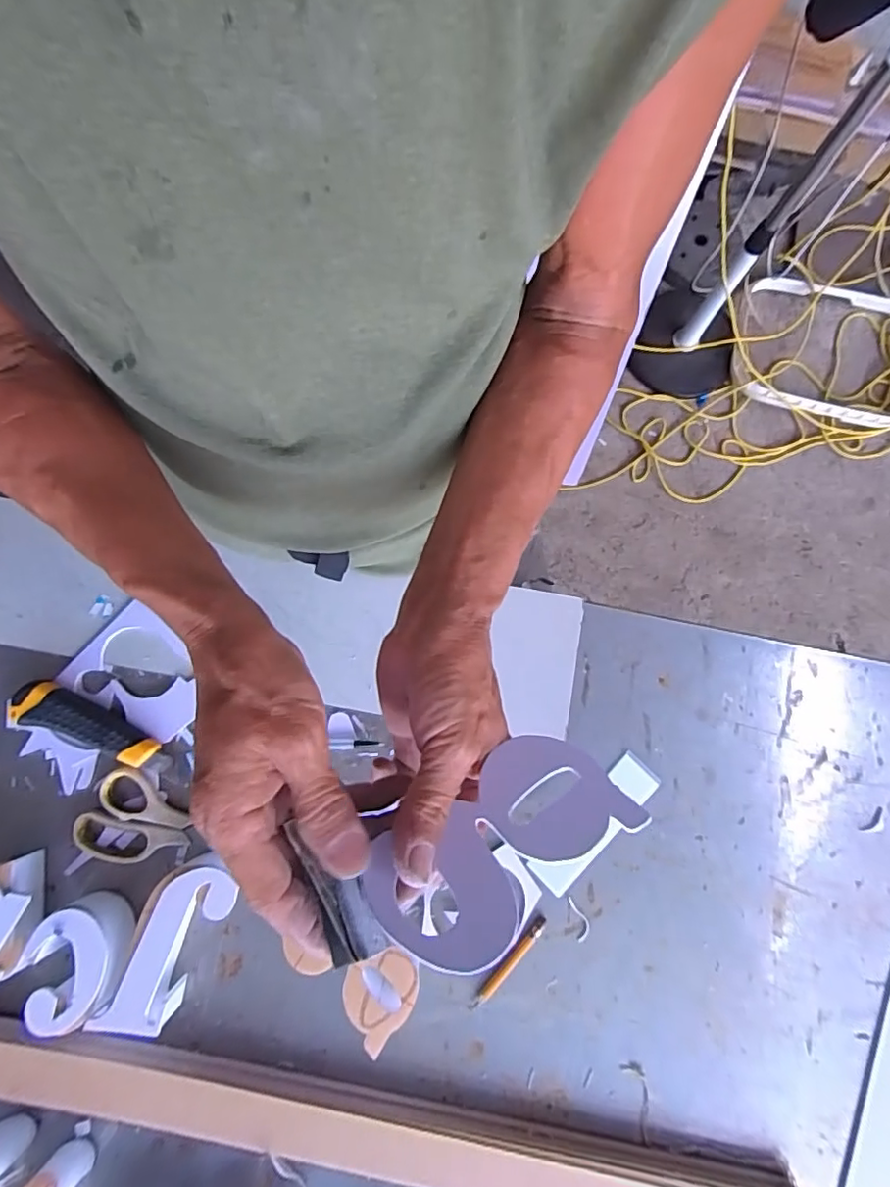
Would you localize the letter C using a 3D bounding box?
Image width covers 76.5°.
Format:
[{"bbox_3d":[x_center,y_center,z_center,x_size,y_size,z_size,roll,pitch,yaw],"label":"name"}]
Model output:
[{"bbox_3d":[-0.298,0.300,0.465,0.078,0.047,0.088,39,82,7],"label":"letter C"}]

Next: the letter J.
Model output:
[{"bbox_3d":[-0.225,0.285,0.468,0.061,0.045,0.145,29,81,5],"label":"letter J"}]

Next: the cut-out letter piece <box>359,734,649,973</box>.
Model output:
[{"bbox_3d":[0.025,0.117,0.266,0.125,0.004,0.068,-31,53,-19],"label":"cut-out letter piece"}]

